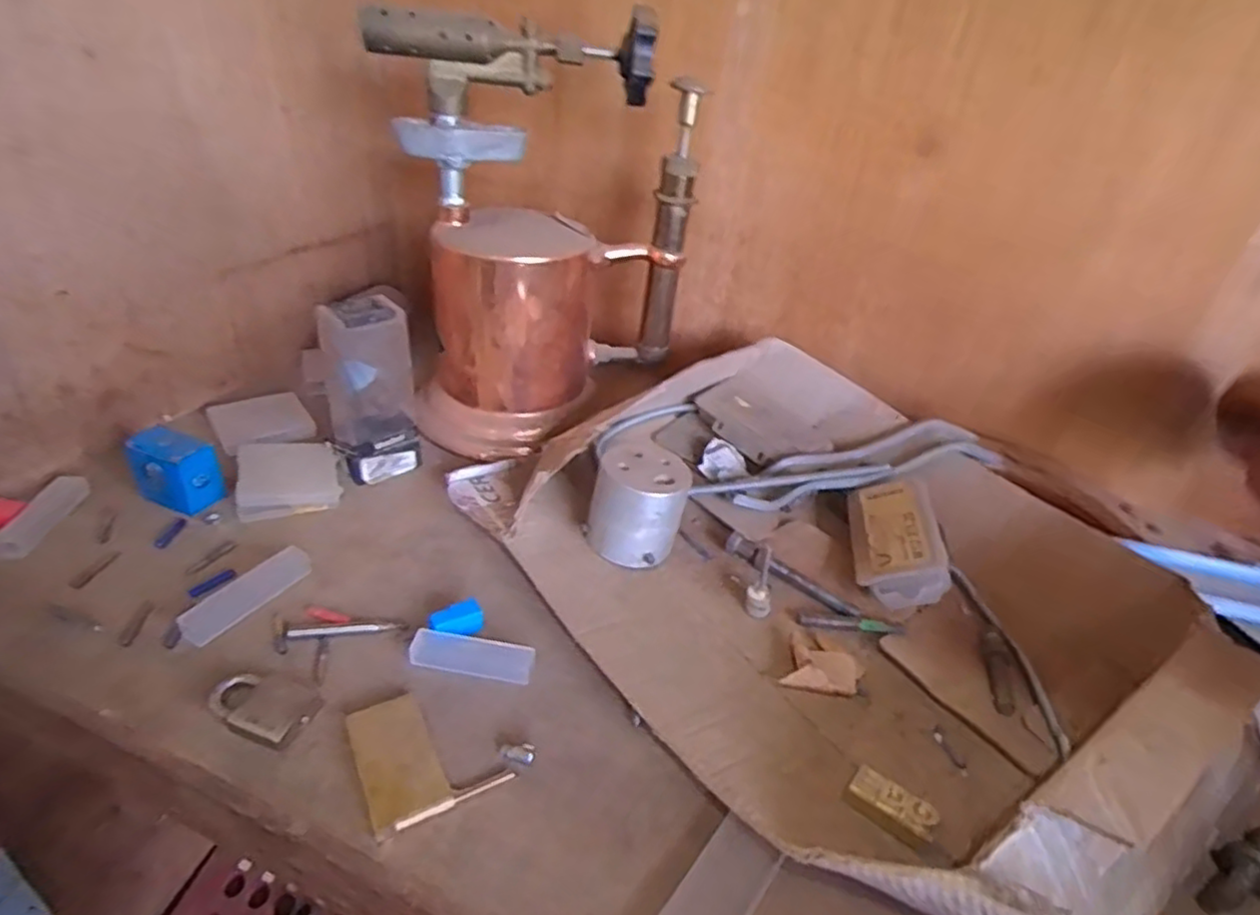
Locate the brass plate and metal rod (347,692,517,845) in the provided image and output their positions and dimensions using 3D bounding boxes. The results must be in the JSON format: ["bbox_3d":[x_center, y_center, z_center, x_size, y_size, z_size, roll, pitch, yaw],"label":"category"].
[{"bbox_3d":[-0.083,0.117,0.274,0.048,0.006,0.053,-14,38,-30],"label":"brass plate and metal rod"}]

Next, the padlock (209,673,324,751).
[{"bbox_3d":[-0.152,0.101,0.280,0.042,0.013,0.028,13,33,9],"label":"padlock"}]

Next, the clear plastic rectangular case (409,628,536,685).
[{"bbox_3d":[-0.071,0.090,0.313,0.054,0.009,0.016,9,32,4],"label":"clear plastic rectangular case"}]

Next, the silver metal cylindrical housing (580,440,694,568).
[{"bbox_3d":[0.005,0.024,0.368,0.050,0.049,0.044,12,33,8],"label":"silver metal cylindrical housing"}]

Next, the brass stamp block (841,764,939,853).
[{"bbox_3d":[0.101,0.136,0.265,0.032,0.011,0.014,26,37,27],"label":"brass stamp block"}]

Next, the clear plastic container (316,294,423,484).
[{"bbox_3d":[-0.152,-0.037,0.404,0.048,0.107,0.033,-9,36,-24],"label":"clear plastic container"}]

